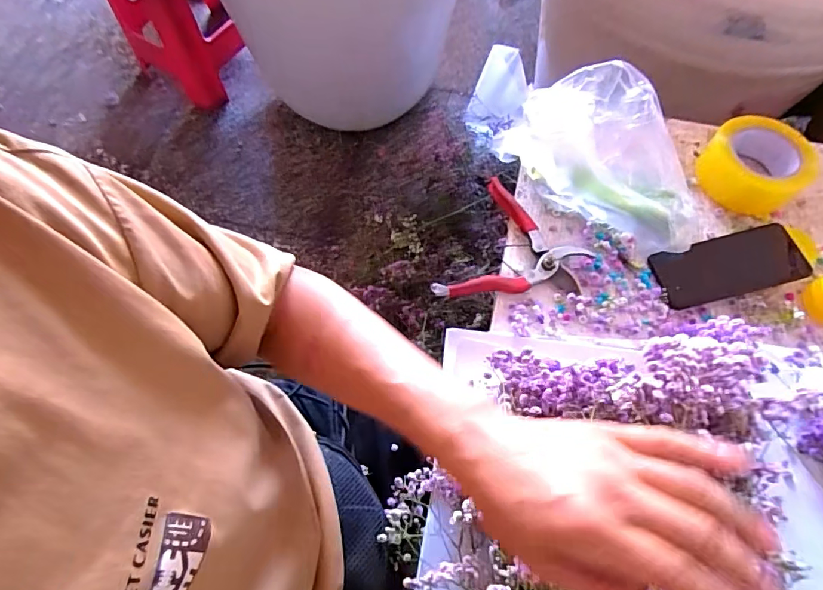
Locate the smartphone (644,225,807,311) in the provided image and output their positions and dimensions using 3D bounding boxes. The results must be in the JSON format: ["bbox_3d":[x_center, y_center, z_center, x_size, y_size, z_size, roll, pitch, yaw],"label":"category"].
[{"bbox_3d":[0.374,-0.034,0.558,0.171,0.010,0.075,-14,68,-1],"label":"smartphone"}]

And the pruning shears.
[{"bbox_3d":[0.131,-0.046,0.567,0.150,0.016,0.172,26,70,11],"label":"pruning shears"}]

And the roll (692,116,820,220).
[{"bbox_3d":[0.439,-0.168,0.607,0.120,0.055,0.108,41,73,16],"label":"roll"}]

